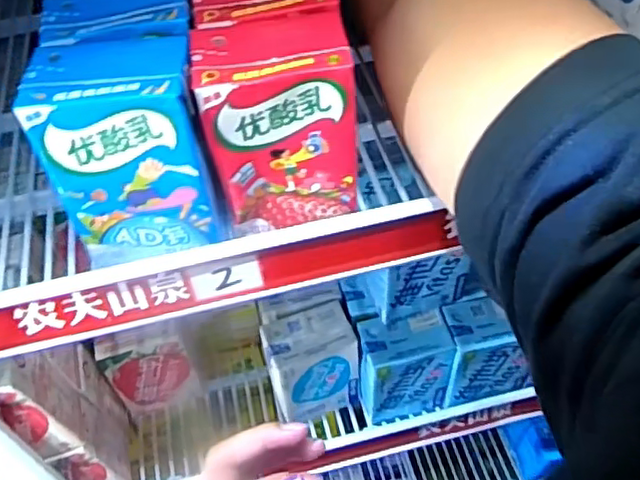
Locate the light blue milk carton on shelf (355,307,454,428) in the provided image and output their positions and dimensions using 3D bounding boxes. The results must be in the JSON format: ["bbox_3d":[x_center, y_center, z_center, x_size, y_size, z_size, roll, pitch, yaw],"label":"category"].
[{"bbox_3d":[0.066,0.102,0.507,0.069,0.102,0.038,-12,51,-6],"label":"light blue milk carton on shelf"}]

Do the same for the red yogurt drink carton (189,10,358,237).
[{"bbox_3d":[-0.017,-0.056,0.295,0.065,0.085,0.051,-8,51,-3],"label":"red yogurt drink carton"}]

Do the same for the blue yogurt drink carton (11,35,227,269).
[{"bbox_3d":[-0.084,-0.042,0.288,0.068,0.090,0.052,-6,51,-1],"label":"blue yogurt drink carton"}]

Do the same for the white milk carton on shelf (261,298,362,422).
[{"bbox_3d":[-0.007,0.103,0.516,0.071,0.101,0.045,-15,52,-9],"label":"white milk carton on shelf"}]

